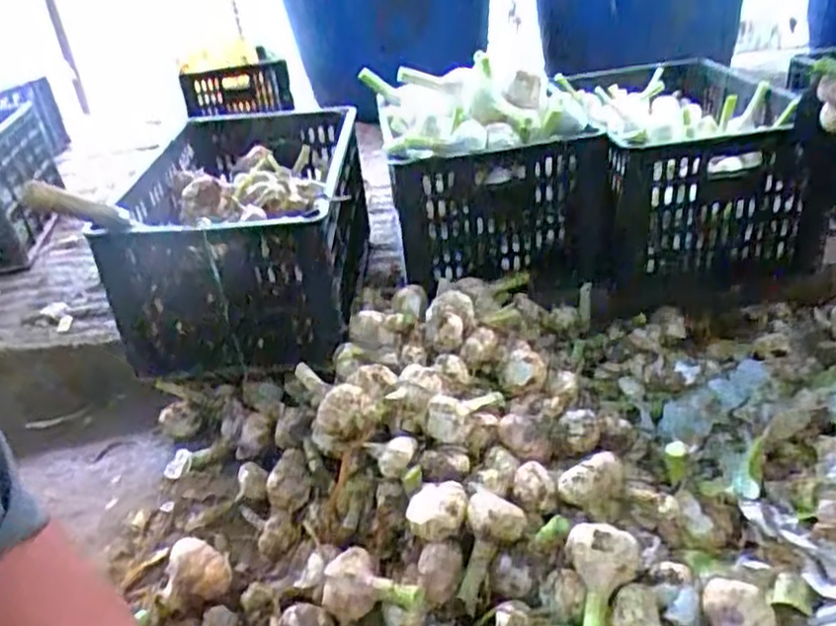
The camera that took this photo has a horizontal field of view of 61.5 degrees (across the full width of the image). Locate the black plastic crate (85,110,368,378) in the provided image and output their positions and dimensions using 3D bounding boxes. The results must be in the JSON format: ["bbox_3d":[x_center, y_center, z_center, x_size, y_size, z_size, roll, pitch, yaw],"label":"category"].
[{"bbox_3d":[-0.251,-0.124,1.078,0.303,0.254,0.433,-6,28,5],"label":"black plastic crate"}]

